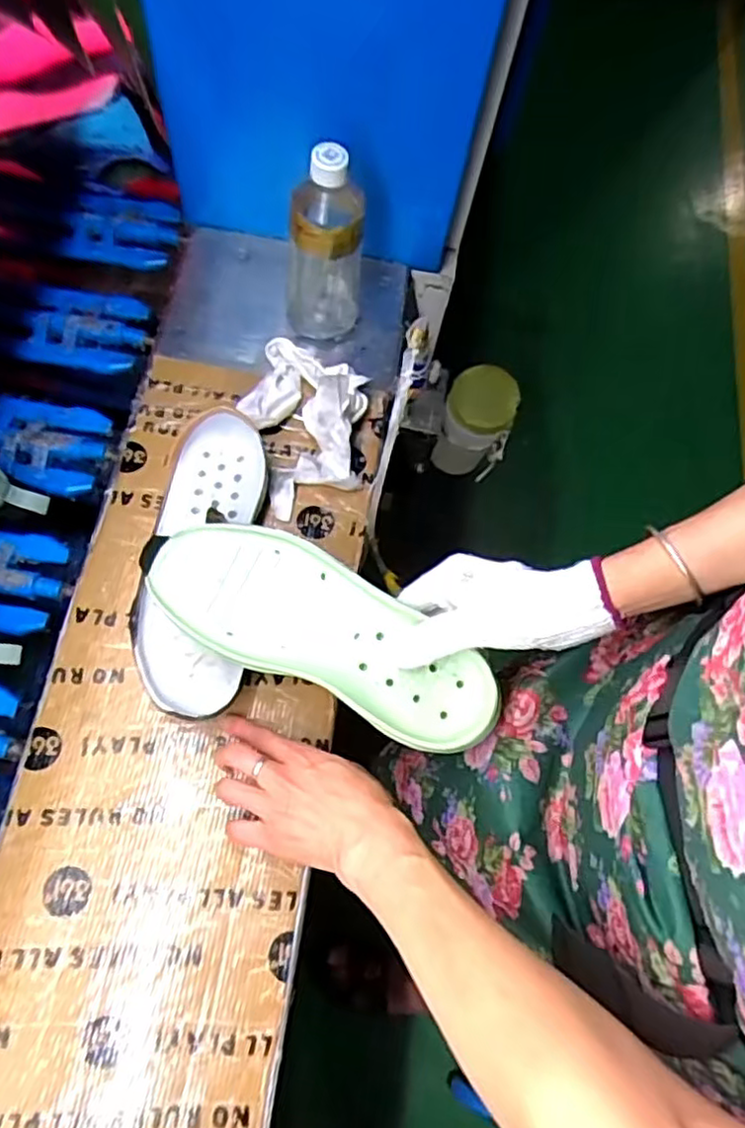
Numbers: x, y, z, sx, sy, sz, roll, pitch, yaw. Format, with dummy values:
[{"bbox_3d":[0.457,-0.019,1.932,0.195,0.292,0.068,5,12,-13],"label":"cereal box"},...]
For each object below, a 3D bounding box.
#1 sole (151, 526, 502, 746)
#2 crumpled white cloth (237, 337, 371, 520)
[{"bbox_3d":[-0.033,0.046,0.477,0.248,0.023,0.094,27,75,7],"label":"sole"},{"bbox_3d":[-0.064,-0.127,0.613,0.114,0.041,0.166,14,70,0],"label":"crumpled white cloth"}]

